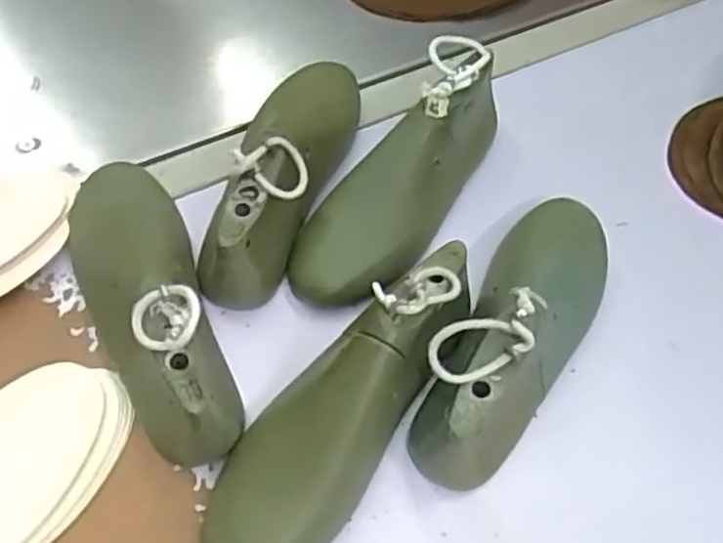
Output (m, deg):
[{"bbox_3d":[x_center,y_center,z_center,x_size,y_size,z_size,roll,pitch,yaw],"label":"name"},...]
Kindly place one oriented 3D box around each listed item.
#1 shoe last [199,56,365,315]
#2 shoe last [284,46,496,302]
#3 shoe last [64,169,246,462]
[{"bbox_3d":[-0.054,-0.085,0.546,0.071,0.087,0.247,16,58,5],"label":"shoe last"},{"bbox_3d":[0.037,-0.069,0.536,0.071,0.091,0.222,35,64,19],"label":"shoe last"},{"bbox_3d":[-0.144,0.011,0.471,0.083,0.099,0.224,-18,61,-16],"label":"shoe last"}]

